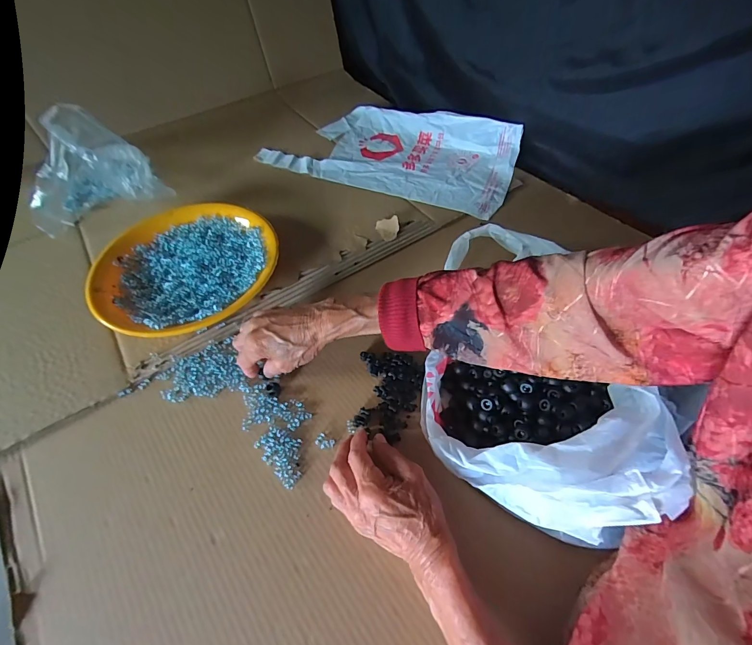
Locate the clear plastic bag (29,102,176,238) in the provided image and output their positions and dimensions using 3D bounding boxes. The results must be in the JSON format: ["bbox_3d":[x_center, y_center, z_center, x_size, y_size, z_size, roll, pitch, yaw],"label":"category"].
[{"bbox_3d":[-0.459,-0.254,0.576,0.195,0.153,0.117,-21,57,-13],"label":"clear plastic bag"}]

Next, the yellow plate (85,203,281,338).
[{"bbox_3d":[-0.259,-0.075,0.516,0.235,0.041,0.231,-1,55,1],"label":"yellow plate"}]

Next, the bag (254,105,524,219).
[{"bbox_3d":[0.027,-0.327,0.684,0.451,0.046,0.234,23,58,17],"label":"bag"}]

